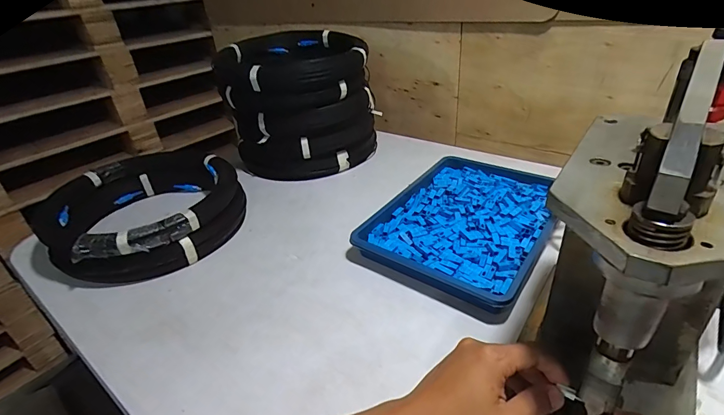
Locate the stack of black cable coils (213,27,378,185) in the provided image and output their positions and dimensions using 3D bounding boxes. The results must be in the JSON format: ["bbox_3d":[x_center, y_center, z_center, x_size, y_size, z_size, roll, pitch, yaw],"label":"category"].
[{"bbox_3d":[-0.129,-0.224,0.844,0.295,0.239,0.269,-12,33,-10],"label":"stack of black cable coils"}]

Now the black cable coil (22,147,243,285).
[{"bbox_3d":[-0.366,-0.004,0.667,0.330,0.088,0.304,21,41,36],"label":"black cable coil"}]

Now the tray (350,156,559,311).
[{"bbox_3d":[0.170,0.016,0.610,0.233,0.038,0.308,18,39,33],"label":"tray"}]

